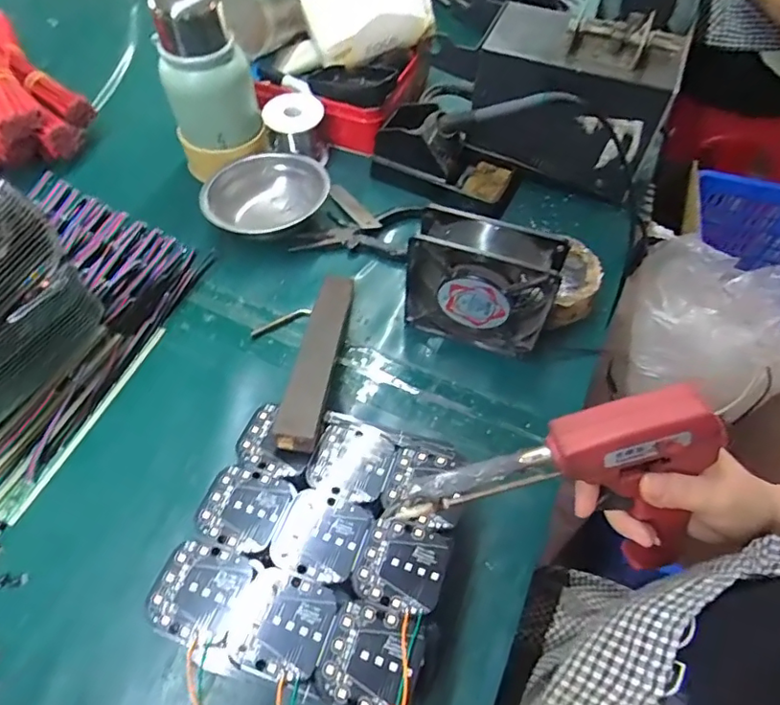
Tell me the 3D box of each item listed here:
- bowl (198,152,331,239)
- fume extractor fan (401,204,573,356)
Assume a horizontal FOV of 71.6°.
[{"bbox_3d":[-0.126,-0.152,0.567,0.103,0.051,0.123,28,61,15],"label":"bowl"},{"bbox_3d":[0.076,-0.055,0.464,0.118,0.120,0.041,18,58,10],"label":"fume extractor fan"}]

